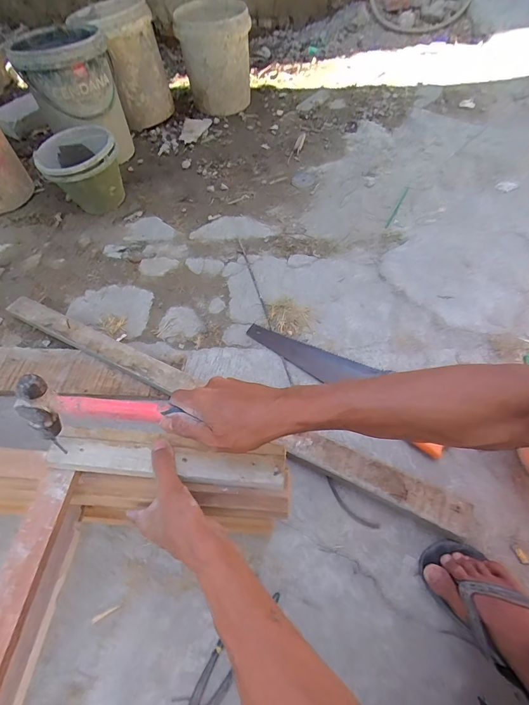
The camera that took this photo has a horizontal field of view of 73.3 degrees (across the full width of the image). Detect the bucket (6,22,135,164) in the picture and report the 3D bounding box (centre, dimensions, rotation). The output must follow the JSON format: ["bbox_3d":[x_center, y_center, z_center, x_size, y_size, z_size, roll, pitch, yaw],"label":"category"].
[{"bbox_3d":[-0.638,-0.870,1.243,0.277,0.364,0.273,-5,56,0],"label":"bucket"}]

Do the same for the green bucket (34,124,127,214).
[{"bbox_3d":[-0.570,-0.571,1.134,0.219,0.222,0.213,-2,56,2],"label":"green bucket"}]

